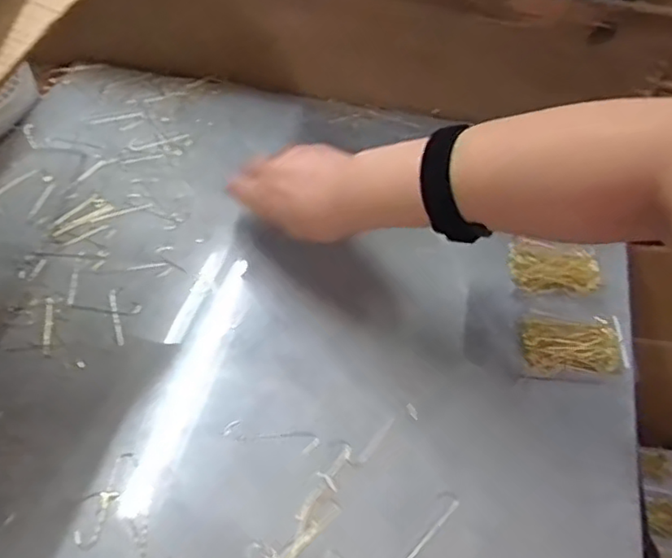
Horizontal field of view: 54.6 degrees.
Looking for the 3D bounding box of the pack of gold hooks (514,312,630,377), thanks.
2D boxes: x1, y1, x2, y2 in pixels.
[{"bbox_3d":[0.176,0.051,0.485,0.078,0.011,0.056,4,50,2],"label":"pack of gold hooks"}]

